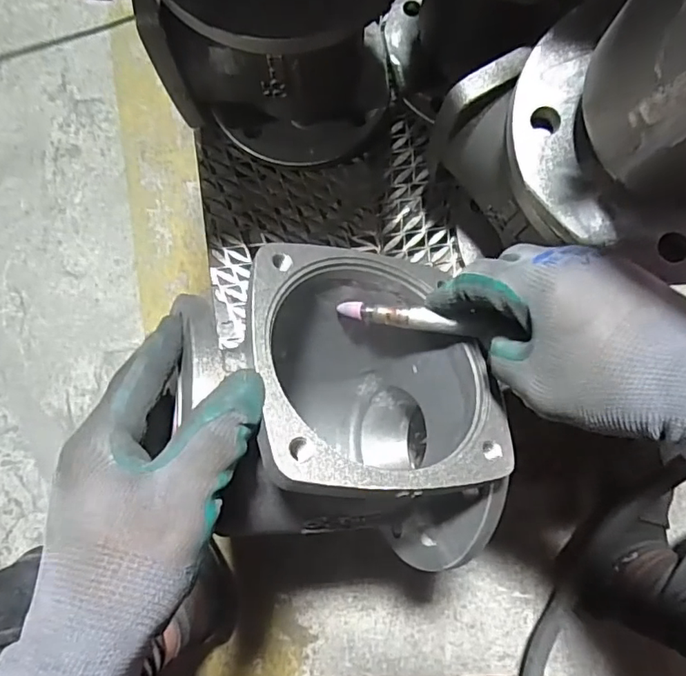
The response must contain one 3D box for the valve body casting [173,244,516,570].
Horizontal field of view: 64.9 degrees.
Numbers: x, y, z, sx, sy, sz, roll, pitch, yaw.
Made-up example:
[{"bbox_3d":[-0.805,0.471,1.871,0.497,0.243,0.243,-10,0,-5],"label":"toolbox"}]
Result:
[{"bbox_3d":[-0.009,0.060,0.380,0.214,0.187,0.165,16,51,-18],"label":"valve body casting"}]

